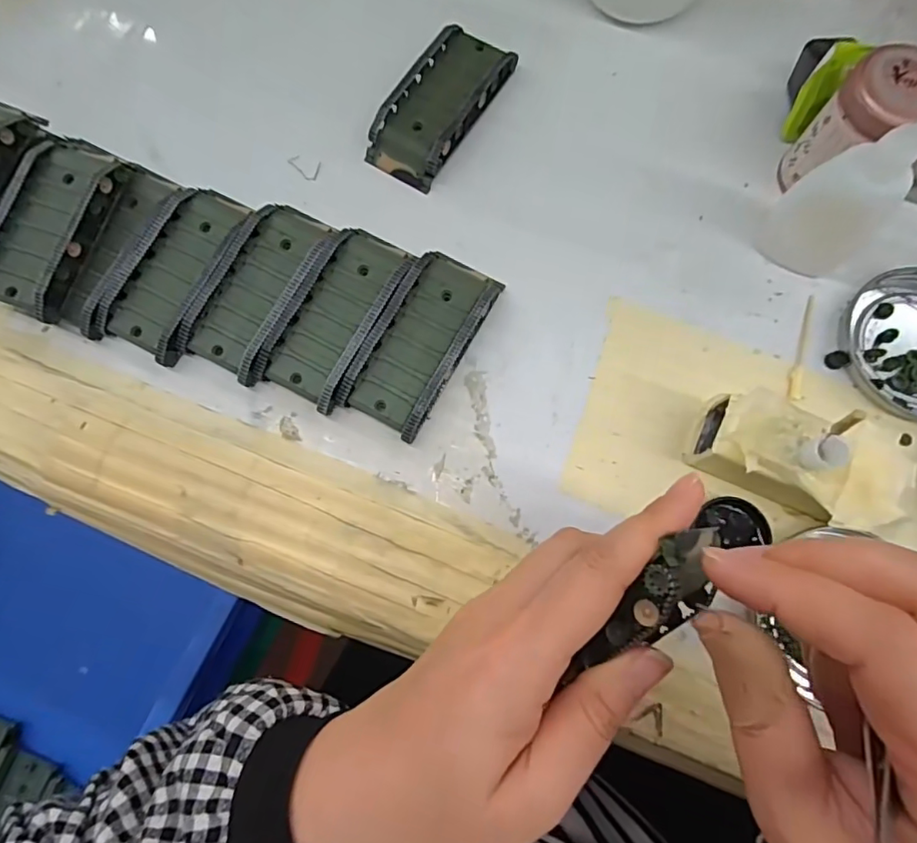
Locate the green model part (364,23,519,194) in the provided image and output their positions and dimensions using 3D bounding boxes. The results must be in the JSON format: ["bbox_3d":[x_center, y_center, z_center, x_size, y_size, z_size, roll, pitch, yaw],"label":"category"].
[{"bbox_3d":[-0.010,-0.179,0.310,0.043,0.022,0.095,31,79,8],"label":"green model part"}]

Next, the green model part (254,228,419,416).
[{"bbox_3d":[-0.060,-0.055,0.281,0.044,0.019,0.094,28,79,8],"label":"green model part"}]

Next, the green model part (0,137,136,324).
[{"bbox_3d":[-0.212,-0.102,0.290,0.049,0.032,0.096,19,78,6],"label":"green model part"}]

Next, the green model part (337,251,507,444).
[{"bbox_3d":[-0.017,-0.042,0.277,0.044,0.020,0.095,28,79,8],"label":"green model part"}]

